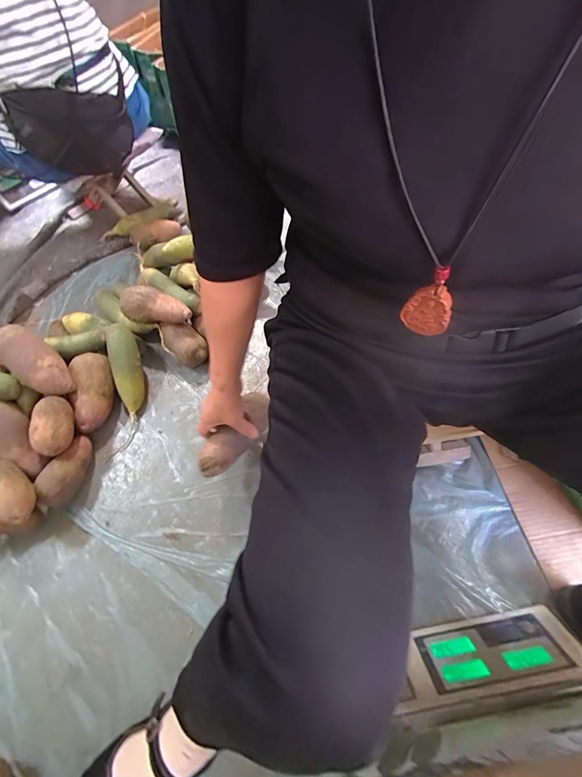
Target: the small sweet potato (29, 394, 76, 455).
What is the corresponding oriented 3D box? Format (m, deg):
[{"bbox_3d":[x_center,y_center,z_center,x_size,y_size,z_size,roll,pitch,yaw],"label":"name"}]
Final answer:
[{"bbox_3d":[-0.444,0.067,0.629,0.063,0.053,0.108,-17,59,-7],"label":"small sweet potato"}]

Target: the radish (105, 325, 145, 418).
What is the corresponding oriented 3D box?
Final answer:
[{"bbox_3d":[-0.351,-0.044,0.716,0.054,0.055,0.209,-15,81,-4],"label":"radish"}]

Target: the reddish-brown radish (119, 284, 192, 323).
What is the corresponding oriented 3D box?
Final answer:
[{"bbox_3d":[-0.299,-0.180,0.744,0.163,0.064,0.065,16,61,13],"label":"reddish-brown radish"}]

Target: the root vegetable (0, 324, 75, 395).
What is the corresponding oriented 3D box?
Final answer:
[{"bbox_3d":[-0.498,-0.049,0.665,0.162,0.058,0.080,41,58,-4],"label":"root vegetable"}]

